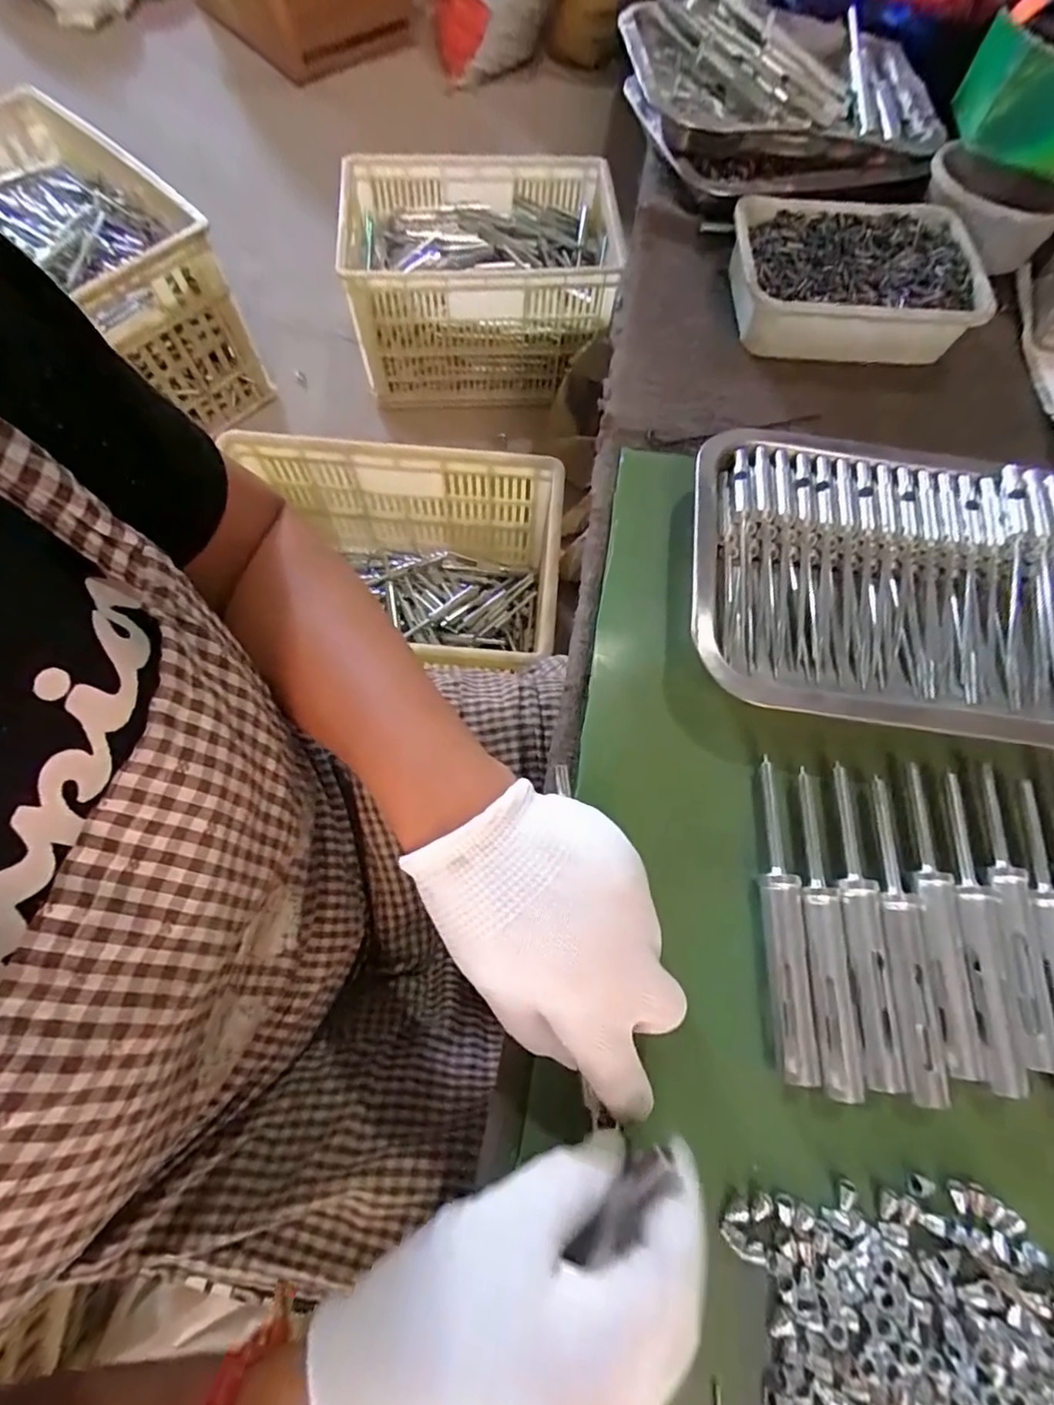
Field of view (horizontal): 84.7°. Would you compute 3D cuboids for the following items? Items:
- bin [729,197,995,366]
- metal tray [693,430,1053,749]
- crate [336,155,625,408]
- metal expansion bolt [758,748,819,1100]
[{"bbox_3d":[0.245,-0.321,0.445,0.183,0.045,0.125,2,69,-1],"label":"bin"},{"bbox_3d":[0.226,-0.067,0.338,0.262,0.035,0.188,8,69,2],"label":"metal tray"},{"bbox_3d":[-0.076,-0.779,1.091,0.469,0.246,0.334,2,69,0],"label":"crate"},{"bbox_3d":[0.123,0.102,0.285,0.017,0.022,0.144,1,69,-1],"label":"metal expansion bolt"}]

